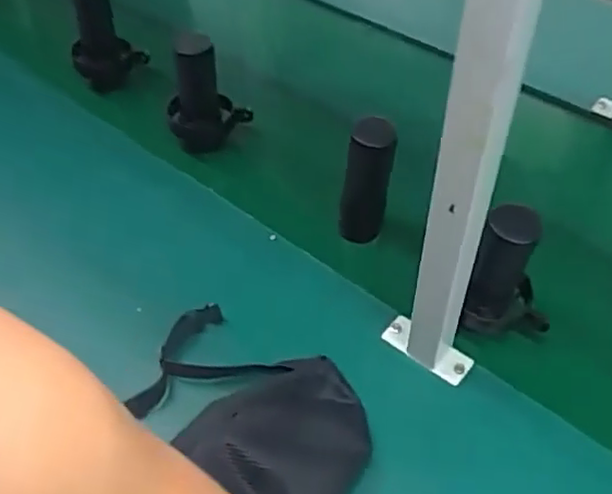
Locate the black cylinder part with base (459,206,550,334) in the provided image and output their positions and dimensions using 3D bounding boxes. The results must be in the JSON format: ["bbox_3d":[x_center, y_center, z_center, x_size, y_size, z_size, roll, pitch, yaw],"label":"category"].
[{"bbox_3d":[0.218,0.031,0.696,0.081,0.170,0.063,5,49,7],"label":"black cylinder part with base"}]

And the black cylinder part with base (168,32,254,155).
[{"bbox_3d":[-0.144,-0.214,0.925,0.100,0.152,0.089,24,54,22],"label":"black cylinder part with base"}]

